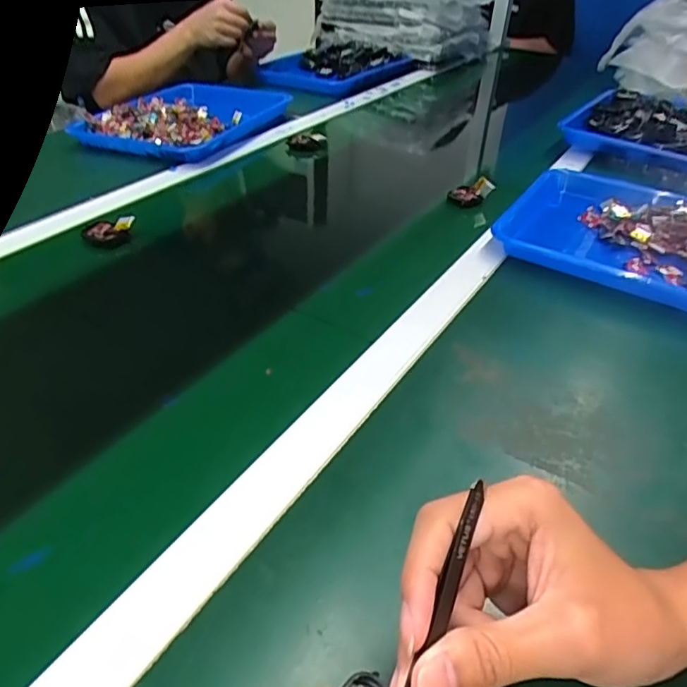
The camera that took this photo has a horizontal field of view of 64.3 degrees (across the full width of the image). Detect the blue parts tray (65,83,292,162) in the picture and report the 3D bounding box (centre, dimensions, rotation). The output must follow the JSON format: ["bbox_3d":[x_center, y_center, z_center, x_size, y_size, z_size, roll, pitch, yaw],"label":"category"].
[{"bbox_3d":[-0.257,-0.390,0.929,0.233,0.037,0.342,15,41,16],"label":"blue parts tray"}]

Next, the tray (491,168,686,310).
[{"bbox_3d":[0.365,-0.112,0.619,0.348,0.039,0.258,21,42,23],"label":"tray"}]

